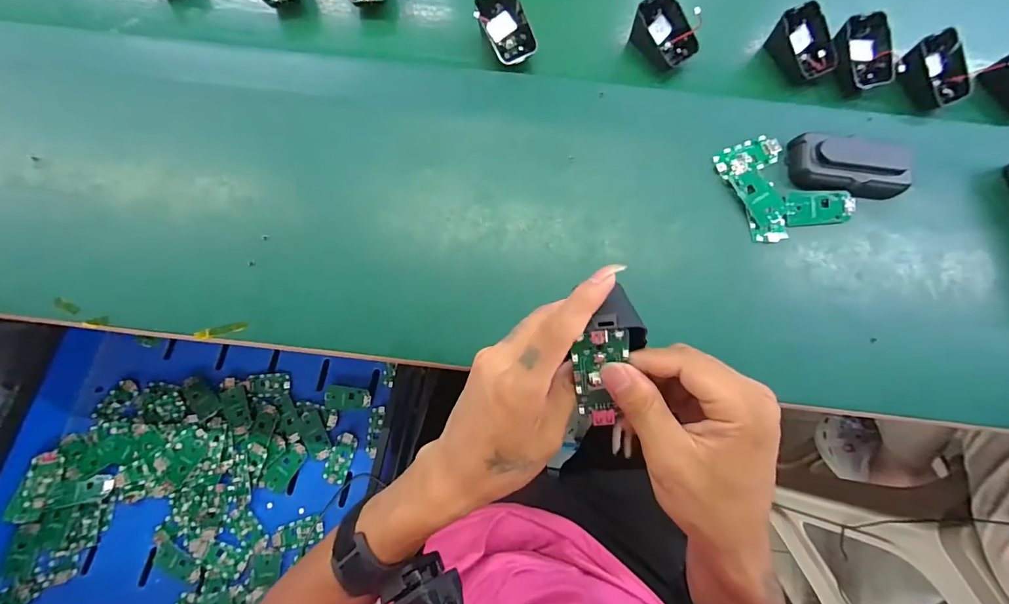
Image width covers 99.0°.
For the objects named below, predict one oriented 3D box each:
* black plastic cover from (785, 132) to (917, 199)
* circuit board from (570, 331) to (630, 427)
[{"bbox_3d":[0.321,-0.128,0.402,0.101,0.027,0.052,3,81,0],"label":"black plastic cover"},{"bbox_3d":[0.054,0.043,0.245,0.029,0.007,0.062,-3,113,-1],"label":"circuit board"}]

